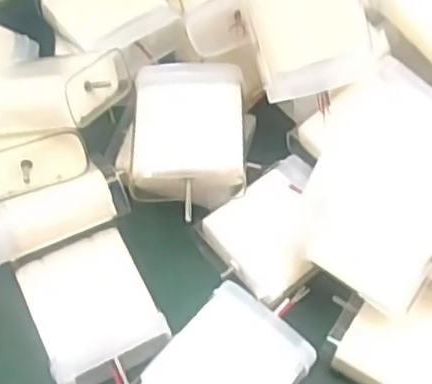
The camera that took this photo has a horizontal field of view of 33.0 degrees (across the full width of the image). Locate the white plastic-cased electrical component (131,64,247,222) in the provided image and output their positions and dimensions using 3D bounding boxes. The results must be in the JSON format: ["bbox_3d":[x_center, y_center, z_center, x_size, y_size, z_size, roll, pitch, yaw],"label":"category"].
[{"bbox_3d":[-0.010,-0.022,0.277,0.041,0.024,0.050,1,59,1],"label":"white plastic-cased electrical component"}]

